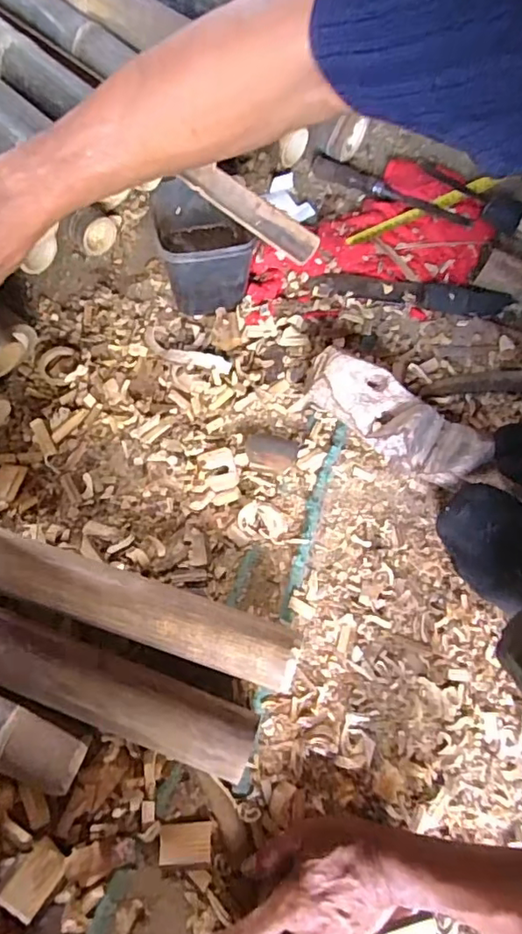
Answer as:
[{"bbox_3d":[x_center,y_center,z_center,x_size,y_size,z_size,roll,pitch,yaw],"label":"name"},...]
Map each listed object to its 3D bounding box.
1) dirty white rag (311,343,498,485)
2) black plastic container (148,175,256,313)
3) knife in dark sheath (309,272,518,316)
[{"bbox_3d":[0.155,-0.058,0.634,0.218,0.051,0.097,39,72,13],"label":"dirty white rag"},{"bbox_3d":[-0.070,-0.259,0.668,0.098,0.116,0.109,-10,69,-6],"label":"black plastic container"},{"bbox_3d":[0.196,-0.233,0.720,0.254,0.019,0.041,10,68,2],"label":"knife in dark sheath"}]

